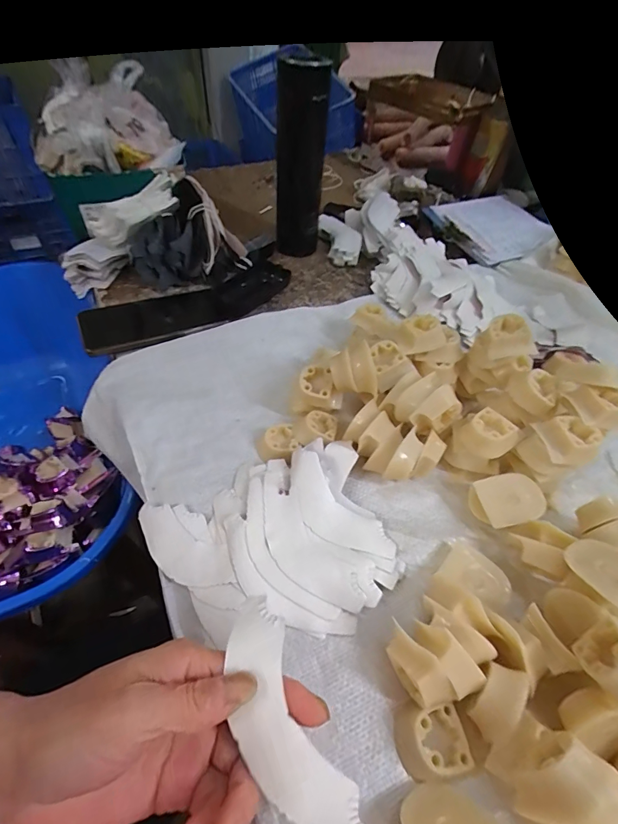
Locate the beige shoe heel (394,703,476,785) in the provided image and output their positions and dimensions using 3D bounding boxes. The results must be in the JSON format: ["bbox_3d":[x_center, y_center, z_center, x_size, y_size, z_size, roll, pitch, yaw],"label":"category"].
[{"bbox_3d":[0.069,0.188,0.221,0.040,0.015,0.032,-2,50,-5],"label":"beige shoe heel"}]

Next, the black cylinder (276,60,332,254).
[{"bbox_3d":[-0.011,-0.336,0.536,0.069,0.224,0.059,0,50,-4],"label":"black cylinder"}]

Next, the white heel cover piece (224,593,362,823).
[{"bbox_3d":[-0.014,0.148,0.183,0.038,0.013,0.107,-21,66,-20],"label":"white heel cover piece"}]

